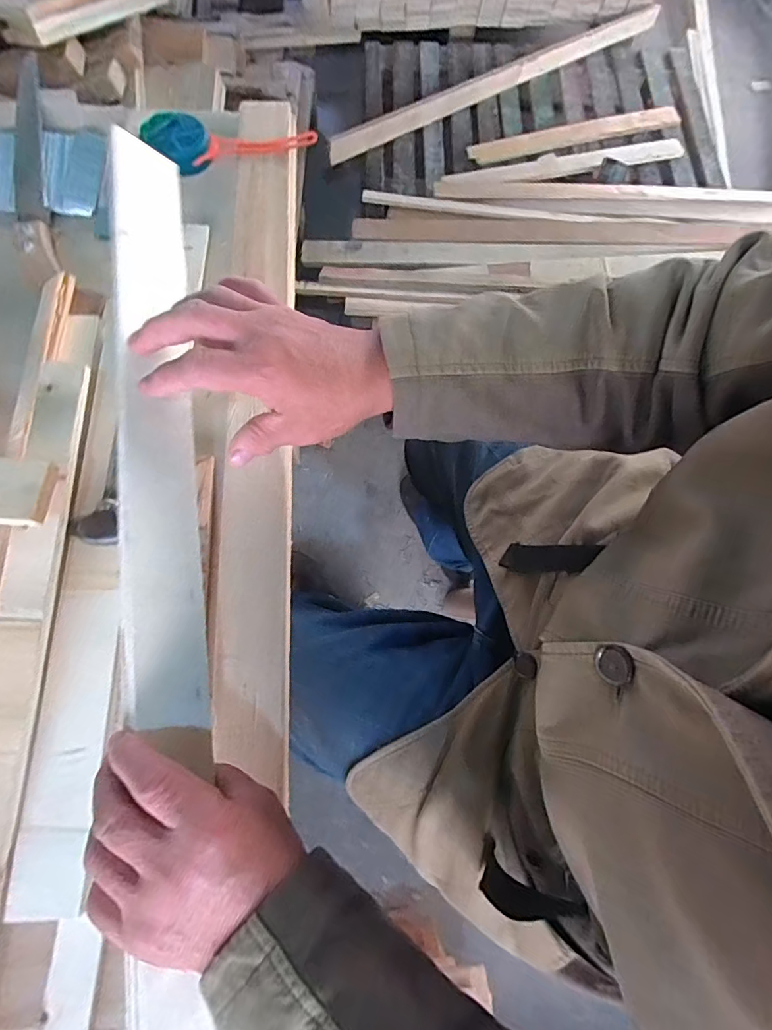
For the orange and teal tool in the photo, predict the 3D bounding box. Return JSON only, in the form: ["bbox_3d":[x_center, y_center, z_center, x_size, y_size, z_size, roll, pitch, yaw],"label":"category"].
[{"bbox_3d":[-0.186,-0.433,0.557,0.197,0.022,0.073,5,73,-1],"label":"orange and teal tool"}]

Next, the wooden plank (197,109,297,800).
[{"bbox_3d":[-0.137,-0.137,0.490,0.082,0.033,0.730,-2,74,-3],"label":"wooden plank"}]

